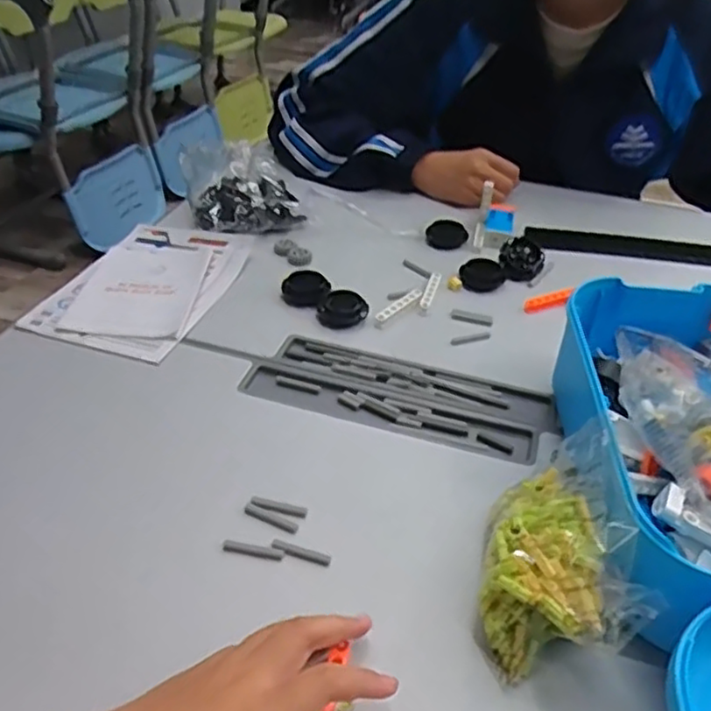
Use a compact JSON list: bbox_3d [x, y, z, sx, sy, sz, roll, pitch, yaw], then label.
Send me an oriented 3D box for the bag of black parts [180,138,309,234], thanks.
[{"bbox_3d":[-0.134,-0.202,0.795,0.127,0.049,0.160,-12,43,-19],"label":"bag of black parts"}]

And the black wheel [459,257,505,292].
[{"bbox_3d":[0.134,-0.085,0.707,0.046,0.016,0.046,2,39,-2],"label":"black wheel"}]

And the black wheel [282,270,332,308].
[{"bbox_3d":[-0.049,-0.065,0.668,0.046,0.023,0.046,0,42,0],"label":"black wheel"}]

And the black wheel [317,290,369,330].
[{"bbox_3d":[-0.012,-0.044,0.650,0.048,0.016,0.048,2,39,-2],"label":"black wheel"}]

